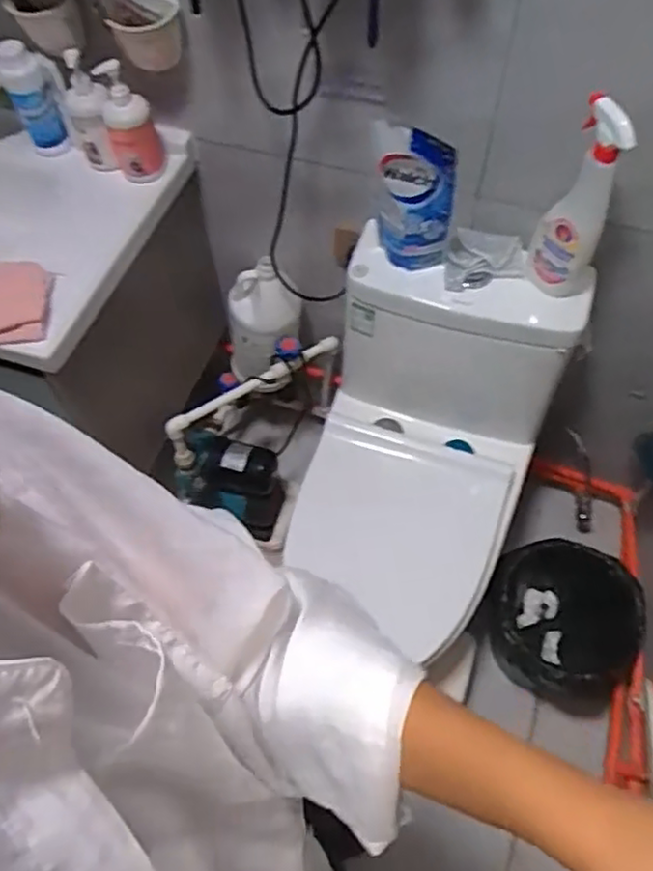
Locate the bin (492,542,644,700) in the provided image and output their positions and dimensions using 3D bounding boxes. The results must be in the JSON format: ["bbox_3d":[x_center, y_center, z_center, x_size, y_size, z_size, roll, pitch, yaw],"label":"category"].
[{"bbox_3d":[0.484,0.369,1.363,0.307,0.313,0.263,26,64,17],"label":"bin"}]

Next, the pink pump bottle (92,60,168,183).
[{"bbox_3d":[-0.312,-0.499,1.061,0.080,0.193,0.064,-17,60,-8],"label":"pink pump bottle"}]

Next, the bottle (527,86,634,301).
[{"bbox_3d":[0.356,-0.317,0.925,0.101,0.300,0.069,17,61,12],"label":"bottle"}]

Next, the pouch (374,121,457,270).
[{"bbox_3d":[0.132,-0.359,0.984,0.118,0.245,0.074,8,60,7],"label":"pouch"}]

